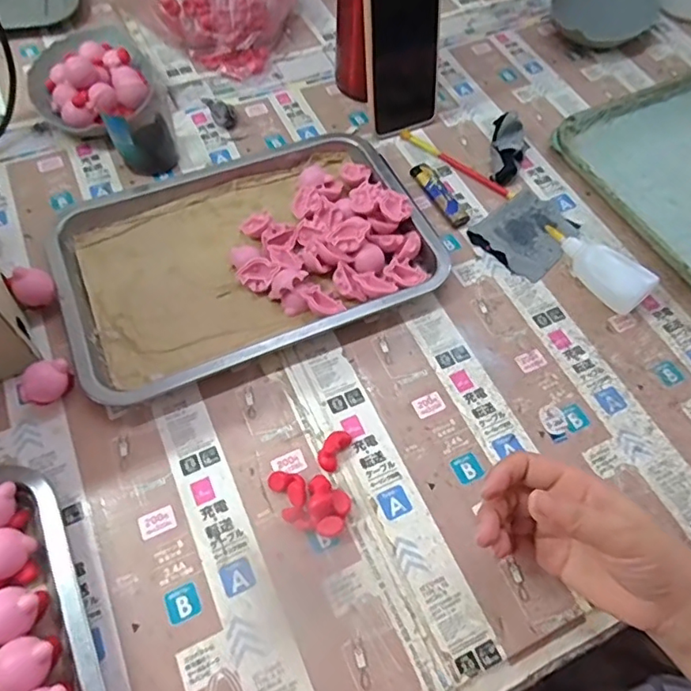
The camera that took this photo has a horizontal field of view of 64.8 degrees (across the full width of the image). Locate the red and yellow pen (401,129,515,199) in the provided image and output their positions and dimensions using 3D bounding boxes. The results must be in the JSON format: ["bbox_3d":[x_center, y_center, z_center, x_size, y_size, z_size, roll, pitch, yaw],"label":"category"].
[{"bbox_3d":[0.113,-0.187,0.555,0.137,0.004,0.012,39,65,18],"label":"red and yellow pen"}]

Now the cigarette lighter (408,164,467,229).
[{"bbox_3d":[0.091,-0.147,0.528,0.019,0.013,0.081,-24,63,-16],"label":"cigarette lighter"}]

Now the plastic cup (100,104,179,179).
[{"bbox_3d":[-0.197,-0.203,0.526,0.057,0.058,0.052,1,60,-2],"label":"plastic cup"}]

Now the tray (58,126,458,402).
[{"bbox_3d":[-0.090,-0.093,0.482,0.307,0.028,0.230,-20,63,-14],"label":"tray"}]

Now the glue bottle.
[{"bbox_3d":[0.220,-0.072,0.480,0.039,0.026,0.099,-34,67,-20],"label":"glue bottle"}]

